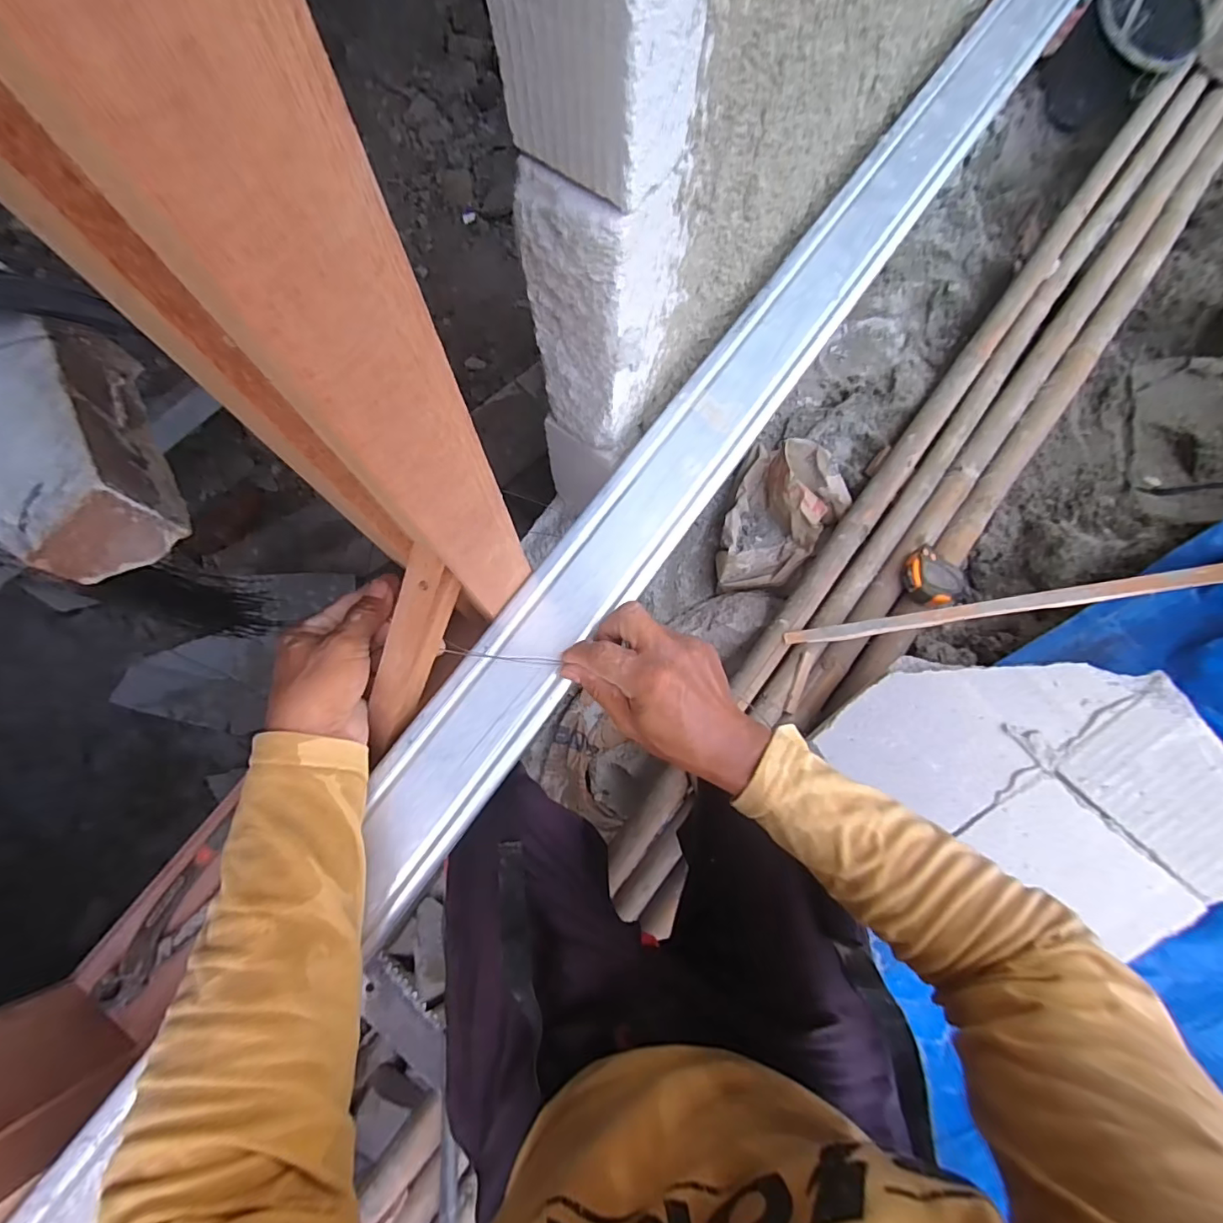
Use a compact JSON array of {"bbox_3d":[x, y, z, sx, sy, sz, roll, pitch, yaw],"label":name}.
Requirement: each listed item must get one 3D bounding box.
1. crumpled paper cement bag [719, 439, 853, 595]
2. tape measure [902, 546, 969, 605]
[{"bbox_3d":[0.319,-0.176,0.993,0.189,0.096,0.291,27,77,6],"label":"crumpled paper cement bag"},{"bbox_3d":[0.537,-0.055,0.871,0.077,0.054,0.102,-43,80,-10],"label":"tape measure"}]

